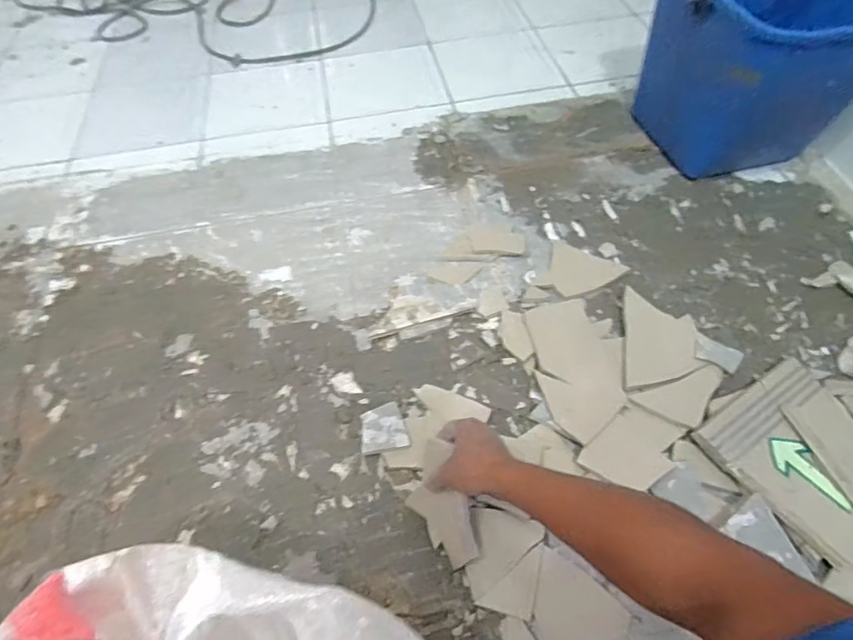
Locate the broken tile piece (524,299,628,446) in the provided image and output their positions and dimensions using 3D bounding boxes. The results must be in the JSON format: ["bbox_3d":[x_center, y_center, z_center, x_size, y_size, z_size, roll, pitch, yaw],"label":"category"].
[{"bbox_3d":[0.237,0.067,0.797,0.138,0.015,0.230,-8,51,-5],"label":"broken tile piece"}]

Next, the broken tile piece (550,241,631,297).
[{"bbox_3d":[0.275,-0.101,0.954,0.131,0.013,0.112,-23,57,-13],"label":"broken tile piece"}]

